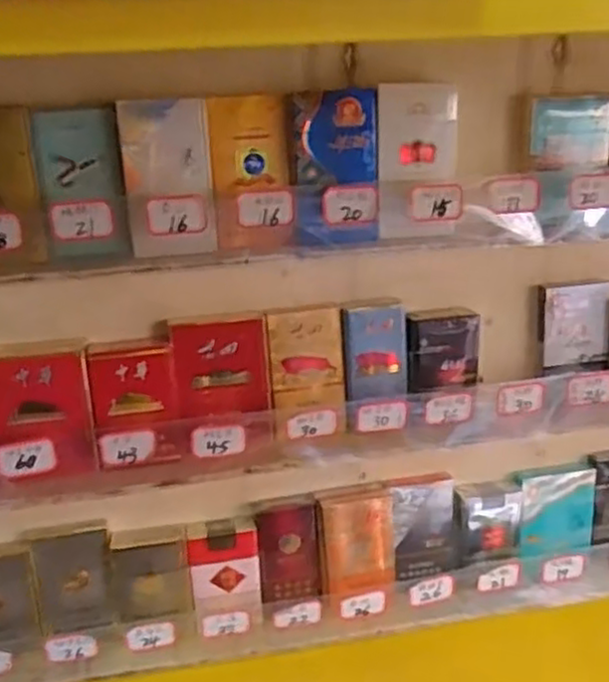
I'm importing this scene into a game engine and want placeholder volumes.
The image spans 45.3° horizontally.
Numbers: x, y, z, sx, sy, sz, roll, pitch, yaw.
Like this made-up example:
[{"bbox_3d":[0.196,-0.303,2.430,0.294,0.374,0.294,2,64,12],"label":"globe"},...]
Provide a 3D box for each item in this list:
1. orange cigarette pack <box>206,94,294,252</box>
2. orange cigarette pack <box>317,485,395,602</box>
[{"bbox_3d":[-0.035,-0.109,0.484,0.050,0.100,0.016,-7,31,-11],"label":"orange cigarette pack"},{"bbox_3d":[0.043,0.156,0.567,0.059,0.081,0.021,-5,9,-15],"label":"orange cigarette pack"}]

